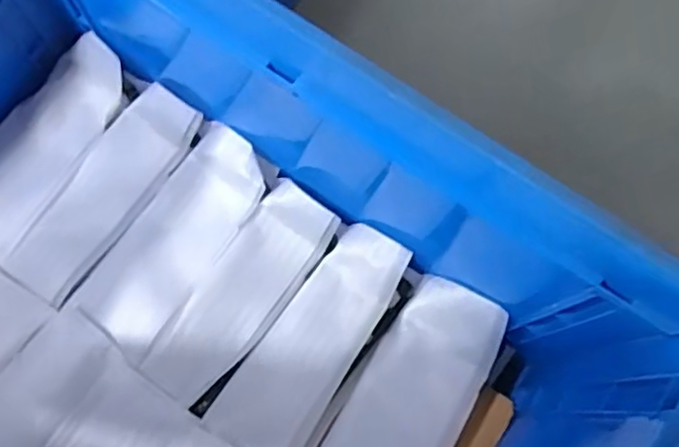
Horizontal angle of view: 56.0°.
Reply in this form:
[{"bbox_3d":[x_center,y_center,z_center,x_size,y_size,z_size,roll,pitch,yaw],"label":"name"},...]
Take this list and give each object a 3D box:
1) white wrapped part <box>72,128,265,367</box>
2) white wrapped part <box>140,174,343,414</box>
[{"bbox_3d":[-0.152,0.013,0.595,0.080,0.032,0.216,33,77,9],"label":"white wrapped part"},{"bbox_3d":[-0.089,0.063,0.584,0.076,0.036,0.214,35,77,9],"label":"white wrapped part"}]

